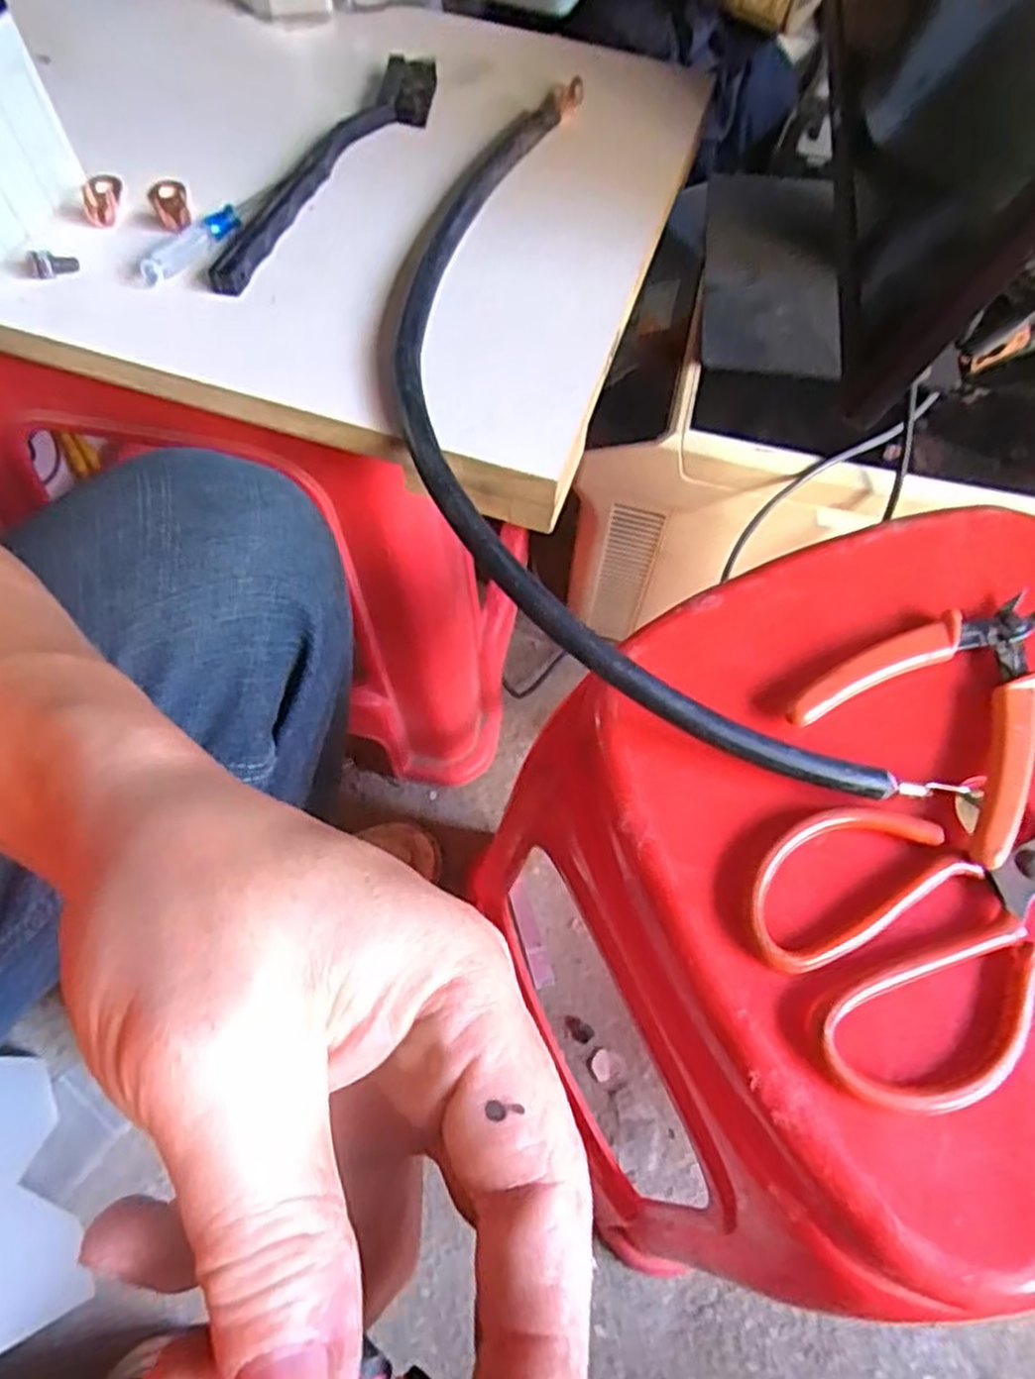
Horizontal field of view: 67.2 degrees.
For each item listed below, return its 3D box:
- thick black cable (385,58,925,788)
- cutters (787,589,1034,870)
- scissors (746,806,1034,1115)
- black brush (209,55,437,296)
[{"bbox_3d":[0.026,-0.114,0.330,0.152,0.051,0.382,-19,66,-12],"label":"thick black cable"},{"bbox_3d":[0.172,0.000,0.300,0.084,0.009,0.111,42,69,17],"label":"cutters"},{"bbox_3d":[0.156,0.070,0.269,0.153,0.008,0.093,-26,67,-15],"label":"scissors"},{"bbox_3d":[-0.088,-0.247,0.369,0.027,0.023,0.172,25,65,10],"label":"black brush"}]

